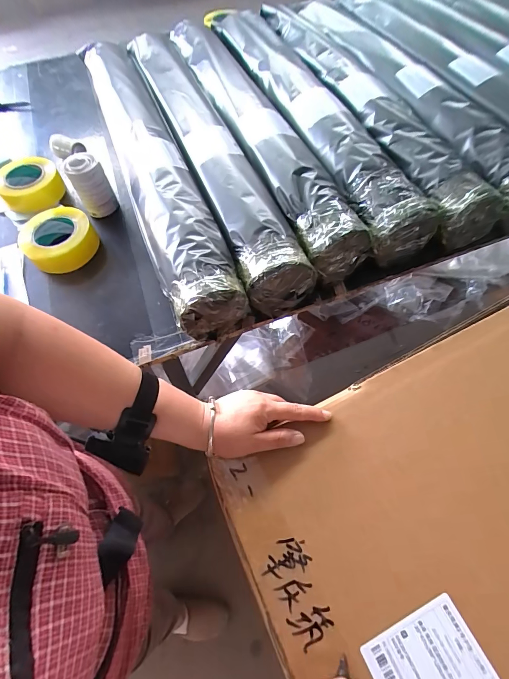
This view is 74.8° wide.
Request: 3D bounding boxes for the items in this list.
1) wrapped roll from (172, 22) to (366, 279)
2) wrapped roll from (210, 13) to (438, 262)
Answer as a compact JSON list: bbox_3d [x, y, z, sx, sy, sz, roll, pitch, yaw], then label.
[{"bbox_3d":[0.001,-0.442,0.679,0.112,0.105,0.770,-21,68,-7],"label":"wrapped roll"},{"bbox_3d":[0.096,-0.504,0.693,0.109,0.092,0.827,-21,68,-7],"label":"wrapped roll"}]

